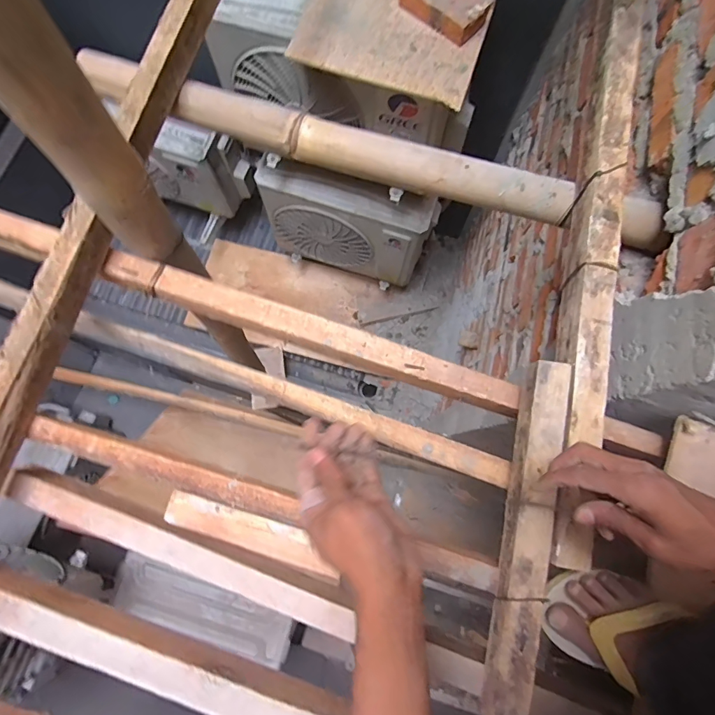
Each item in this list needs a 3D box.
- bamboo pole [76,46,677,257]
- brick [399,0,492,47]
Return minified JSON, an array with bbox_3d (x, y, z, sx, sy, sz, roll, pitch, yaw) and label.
[{"bbox_3d":[0.005,-0.303,0.611,0.861,0.051,0.067,20,77,5],"label":"bamboo pole"},{"bbox_3d":[0.191,-0.783,0.931,0.195,0.042,0.105,41,79,9],"label":"brick"}]

